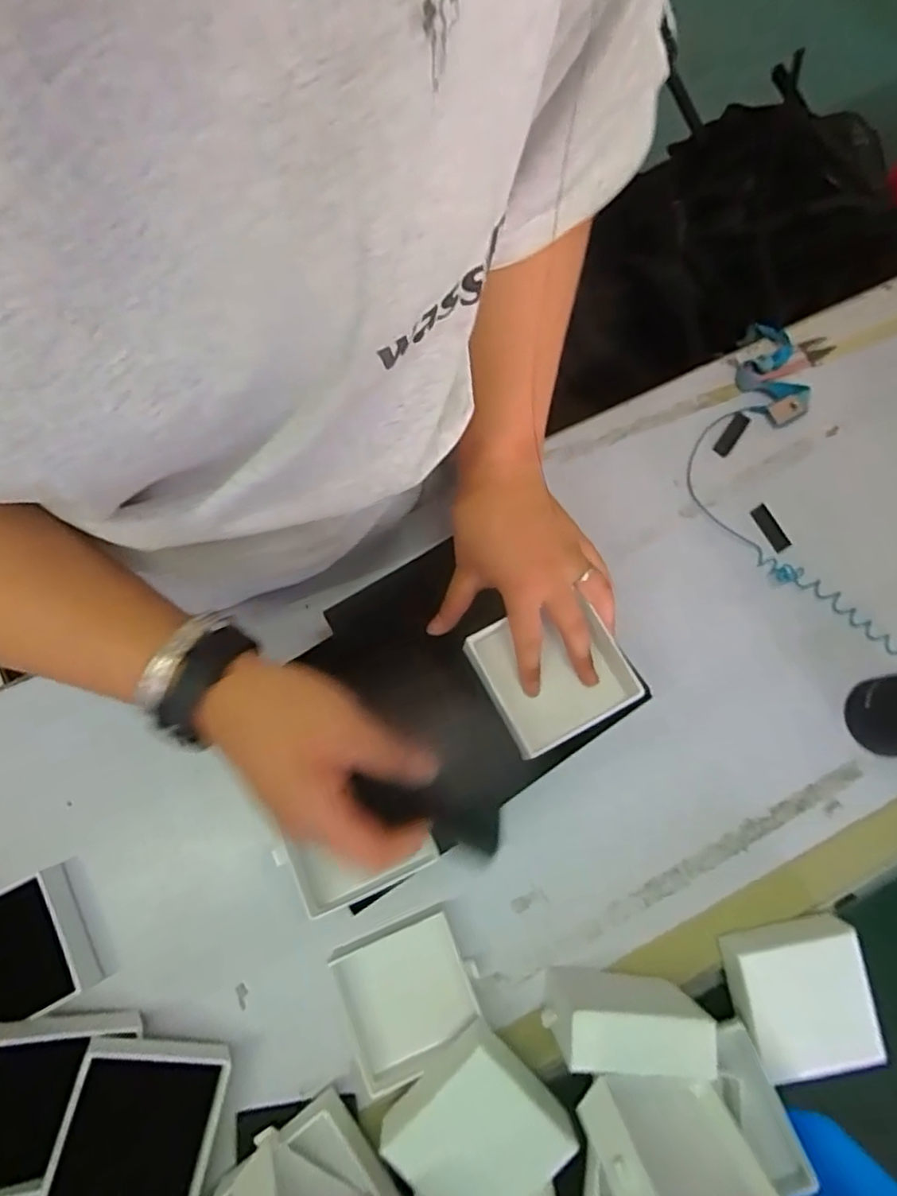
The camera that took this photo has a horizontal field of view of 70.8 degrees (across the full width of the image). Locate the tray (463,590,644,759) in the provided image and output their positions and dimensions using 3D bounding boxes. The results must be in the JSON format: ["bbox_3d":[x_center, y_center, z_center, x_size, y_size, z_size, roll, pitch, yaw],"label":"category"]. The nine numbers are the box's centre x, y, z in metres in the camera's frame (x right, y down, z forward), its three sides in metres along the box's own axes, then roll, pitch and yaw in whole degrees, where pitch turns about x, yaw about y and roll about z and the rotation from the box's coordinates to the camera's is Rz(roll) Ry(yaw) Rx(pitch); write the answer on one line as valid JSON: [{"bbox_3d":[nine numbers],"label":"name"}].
[{"bbox_3d":[0.072,0.049,0.432,0.099,0.030,0.089,-27,77,-8],"label":"tray"}]

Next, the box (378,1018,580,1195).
[{"bbox_3d":[0.019,0.336,0.397,0.091,0.023,0.090,-41,89,-5],"label":"box"}]

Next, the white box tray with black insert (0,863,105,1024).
[{"bbox_3d":[-0.304,0.248,0.436,0.084,0.042,0.087,-26,79,-7],"label":"white box tray with black insert"}]

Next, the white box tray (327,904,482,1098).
[{"bbox_3d":[-0.029,0.275,0.438,0.092,0.029,0.087,-23,78,-7],"label":"white box tray"}]

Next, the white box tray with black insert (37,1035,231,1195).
[{"bbox_3d":[-0.194,0.332,0.393,0.088,0.025,0.094,22,67,-26],"label":"white box tray with black insert"}]

